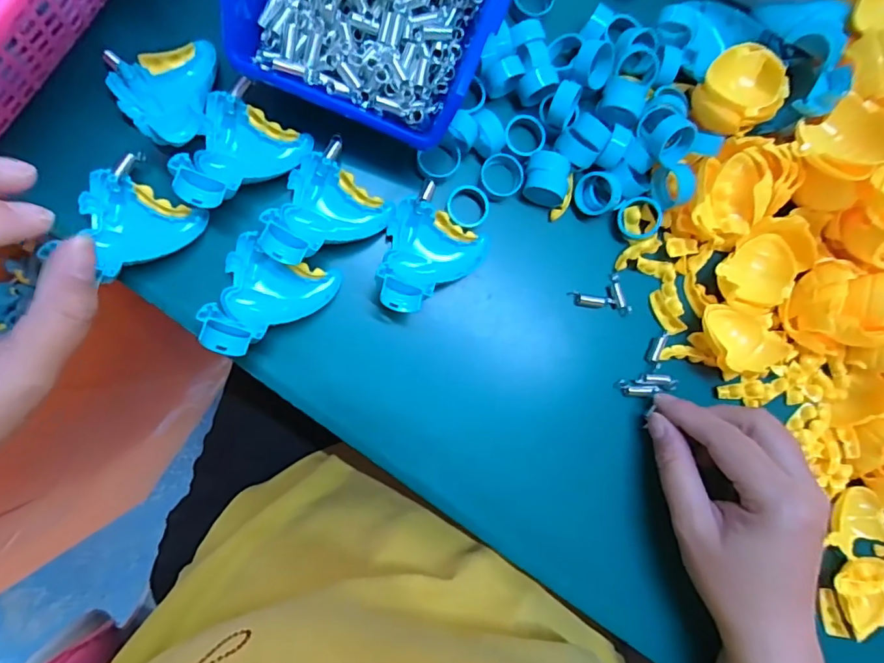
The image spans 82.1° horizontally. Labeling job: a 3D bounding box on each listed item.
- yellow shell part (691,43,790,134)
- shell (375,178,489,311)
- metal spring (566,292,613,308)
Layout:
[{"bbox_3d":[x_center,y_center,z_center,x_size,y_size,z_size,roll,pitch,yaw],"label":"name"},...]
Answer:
[{"bbox_3d":[0.178,-0.144,0.303,0.046,0.021,0.045,0,92,-3],"label":"yellow shell part"},{"bbox_3d":[-0.011,-0.045,0.289,0.055,0.038,0.068,42,89,-4],"label":"shell"},{"bbox_3d":[0.092,-0.019,0.314,0.027,0.007,0.008,9,92,-3],"label":"metal spring"}]

